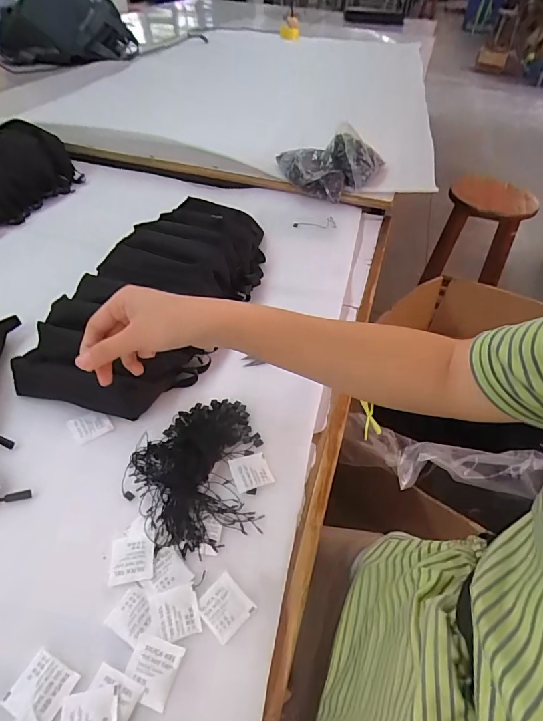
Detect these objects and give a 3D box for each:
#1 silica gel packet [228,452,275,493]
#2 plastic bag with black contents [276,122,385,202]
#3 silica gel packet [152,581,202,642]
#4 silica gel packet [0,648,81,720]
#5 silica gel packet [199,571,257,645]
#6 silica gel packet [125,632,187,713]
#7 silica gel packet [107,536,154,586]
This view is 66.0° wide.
[{"bbox_3d":[-0.022,0.119,0.454,0.040,0.004,0.041,-13,48,-16],"label":"silica gel packet"},{"bbox_3d":[0.127,-0.417,0.896,0.228,0.123,0.144,4,46,1],"label":"plastic bag with black contents"},{"bbox_3d":[-0.081,0.212,0.353,0.036,0.004,0.041,-13,48,-15],"label":"silica gel packet"},{"bbox_3d":[-0.175,0.248,0.316,0.042,0.004,0.038,21,49,16],"label":"silica gel packet"},{"bbox_3d":[-0.040,0.211,0.360,0.041,0.004,0.039,36,54,27],"label":"silica gel packet"},{"bbox_3d":[-0.093,0.240,0.325,0.038,0.004,0.041,13,47,9],"label":"silica gel packet"},{"bbox_3d":[-0.129,0.181,0.384,0.039,0.004,0.041,-5,47,-8],"label":"silica gel packet"}]

